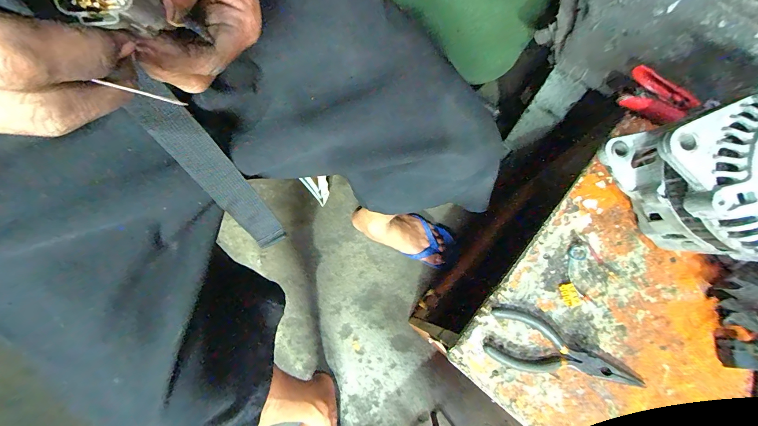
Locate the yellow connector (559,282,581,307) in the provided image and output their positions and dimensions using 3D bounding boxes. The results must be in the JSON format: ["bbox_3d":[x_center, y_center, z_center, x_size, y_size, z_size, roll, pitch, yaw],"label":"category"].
[{"bbox_3d":[0.197,0.085,0.332,0.015,0.004,0.025,-15,75,-4],"label":"yellow connector"}]

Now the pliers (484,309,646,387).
[{"bbox_3d":[0.177,0.138,0.310,0.145,0.008,0.050,21,75,6],"label":"pliers"}]

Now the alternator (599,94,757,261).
[{"bbox_3d":[0.312,-0.025,0.282,0.169,0.118,0.135,-2,74,0],"label":"alternator"}]

